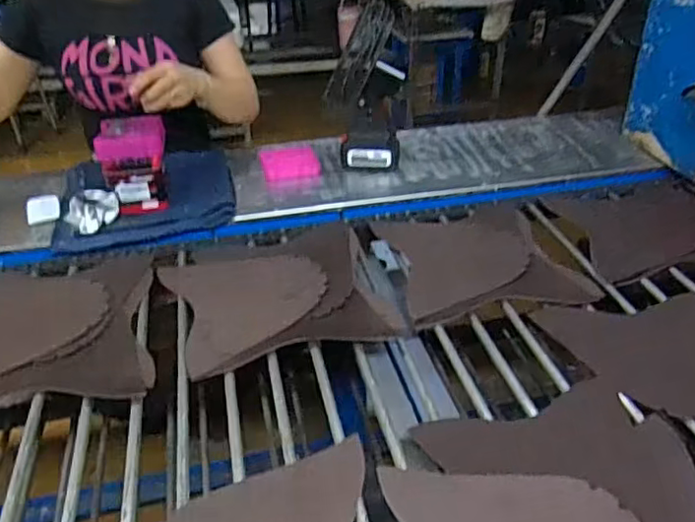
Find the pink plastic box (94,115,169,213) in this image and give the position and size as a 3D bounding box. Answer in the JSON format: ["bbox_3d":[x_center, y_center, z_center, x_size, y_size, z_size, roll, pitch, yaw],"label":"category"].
[{"bbox_3d":[-0.371,-0.163,1.077,0.113,0.148,0.107,-11,34,-15],"label":"pink plastic box"}]

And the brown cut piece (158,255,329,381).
[{"bbox_3d":[-0.142,0.052,0.895,0.218,0.017,0.252,-14,37,-18],"label":"brown cut piece"}]

